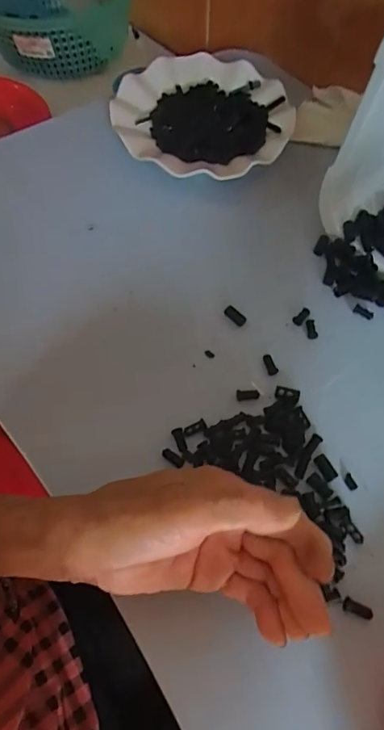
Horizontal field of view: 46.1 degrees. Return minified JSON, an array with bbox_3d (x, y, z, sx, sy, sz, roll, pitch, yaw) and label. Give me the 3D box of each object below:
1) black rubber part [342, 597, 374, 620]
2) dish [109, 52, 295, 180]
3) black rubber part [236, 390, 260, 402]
[{"bbox_3d":[0.098,0.144,0.267,0.017,0.004,0.008,17,62,10],"label":"black rubber part"},{"bbox_3d":[0.010,-0.253,0.452,0.181,0.030,0.164,12,61,6],"label":"dish"},{"bbox_3d":[0.042,0.022,0.335,0.017,0.004,0.007,-6,61,-3],"label":"black rubber part"}]

